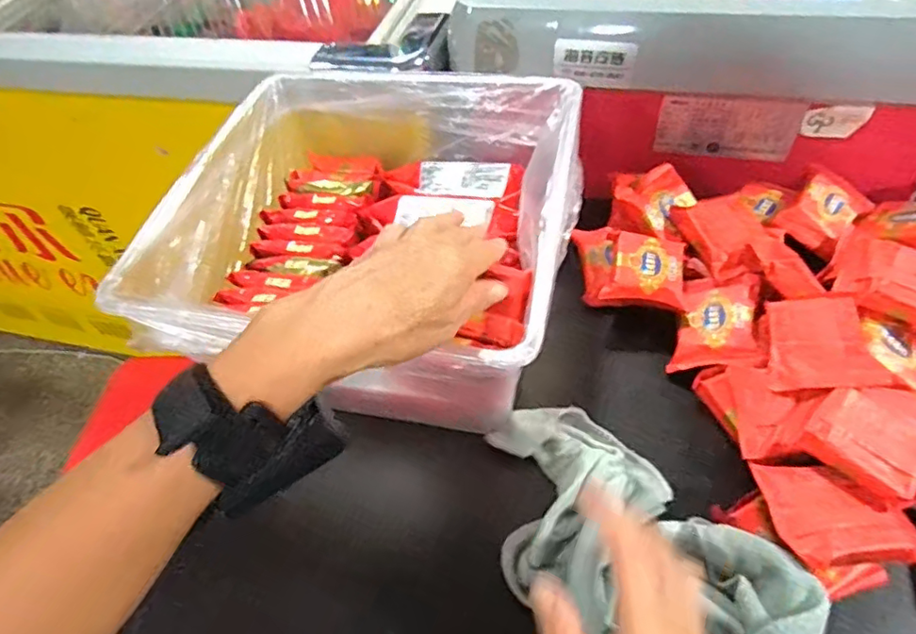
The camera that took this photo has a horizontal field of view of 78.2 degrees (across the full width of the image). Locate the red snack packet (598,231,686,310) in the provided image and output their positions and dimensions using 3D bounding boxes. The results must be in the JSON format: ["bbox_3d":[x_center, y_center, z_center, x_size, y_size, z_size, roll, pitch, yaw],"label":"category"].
[{"bbox_3d":[0.163,-0.044,0.490,0.066,0.016,0.073,8,54,12],"label":"red snack packet"}]

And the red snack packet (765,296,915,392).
[{"bbox_3d":[0.258,0.013,0.396,0.067,0.019,0.081,5,54,9],"label":"red snack packet"}]

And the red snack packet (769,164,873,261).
[{"bbox_3d":[0.341,-0.101,0.526,0.058,0.025,0.090,43,72,9],"label":"red snack packet"}]

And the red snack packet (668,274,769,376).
[{"bbox_3d":[0.212,0.006,0.463,0.065,0.027,0.088,-5,54,34],"label":"red snack packet"}]

